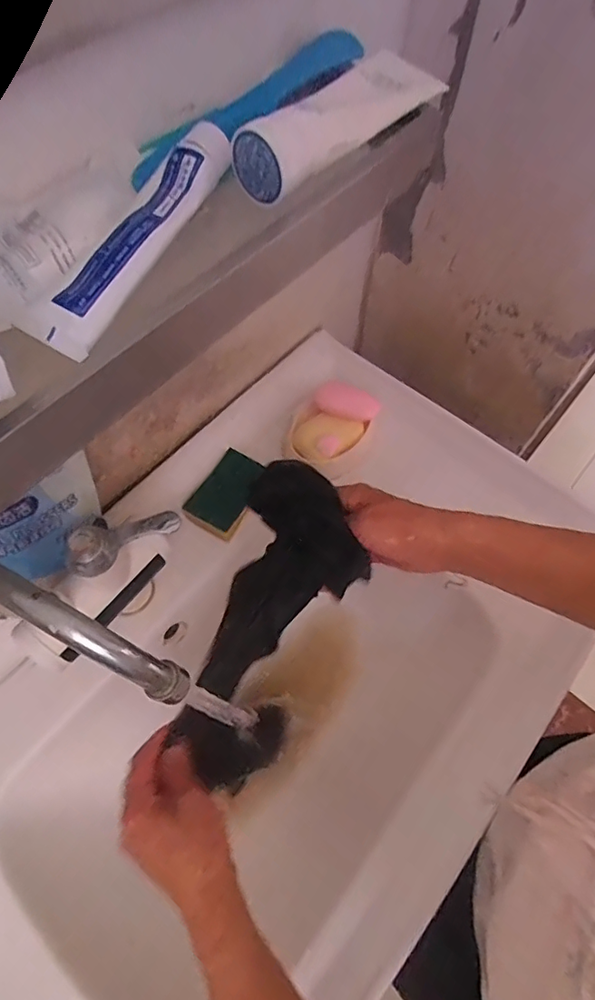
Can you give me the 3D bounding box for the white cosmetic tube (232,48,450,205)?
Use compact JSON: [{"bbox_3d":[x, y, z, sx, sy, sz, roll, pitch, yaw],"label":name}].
[{"bbox_3d":[0.028,-0.251,0.325,0.049,0.035,0.163,40,71,17],"label":"white cosmetic tube"}]

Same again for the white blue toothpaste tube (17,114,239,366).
[{"bbox_3d":[-0.090,-0.150,0.284,0.038,0.033,0.158,28,67,13],"label":"white blue toothpaste tube"}]

